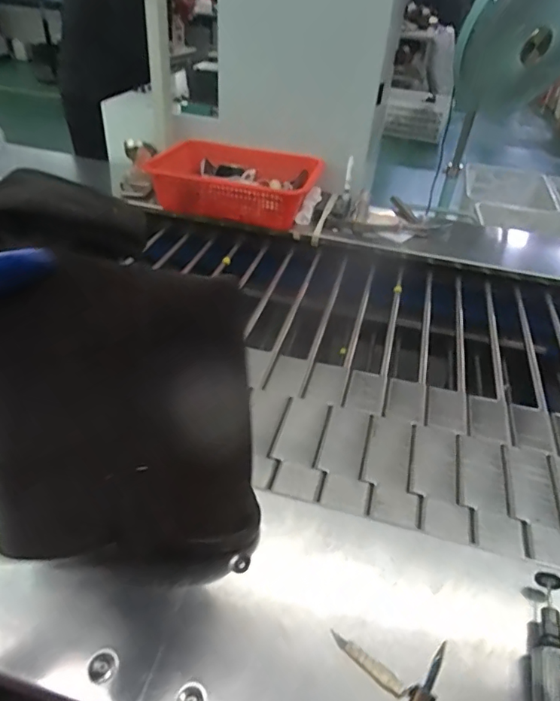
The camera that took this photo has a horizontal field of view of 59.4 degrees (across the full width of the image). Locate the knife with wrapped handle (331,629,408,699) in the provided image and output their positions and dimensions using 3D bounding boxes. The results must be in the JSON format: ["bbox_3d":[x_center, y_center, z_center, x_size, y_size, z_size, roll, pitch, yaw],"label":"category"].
[{"bbox_3d":[0.079,0.284,0.445,0.075,0.006,0.014,32,46,27],"label":"knife with wrapped handle"}]

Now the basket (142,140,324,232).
[{"bbox_3d":[-0.112,-0.443,1.287,0.412,0.107,0.308,7,40,1],"label":"basket"}]

